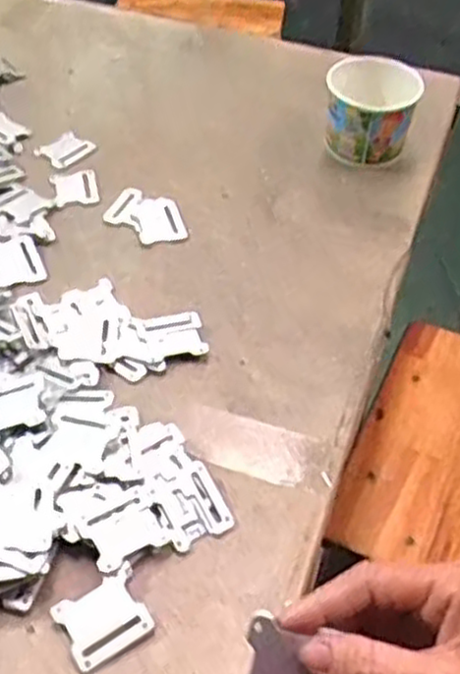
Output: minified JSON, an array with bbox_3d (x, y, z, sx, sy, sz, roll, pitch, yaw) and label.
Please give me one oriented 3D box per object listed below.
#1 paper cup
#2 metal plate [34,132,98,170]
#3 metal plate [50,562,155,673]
[{"bbox_3d":[0.141,-0.222,0.778,0.088,0.087,0.077,1,48,-1],"label":"paper cup"},{"bbox_3d":[-0.167,-0.193,0.796,0.043,0.006,0.053,37,57,27],"label":"metal plate"},{"bbox_3d":[-0.076,0.172,0.474,0.051,0.004,0.044,-27,66,-16],"label":"metal plate"}]

